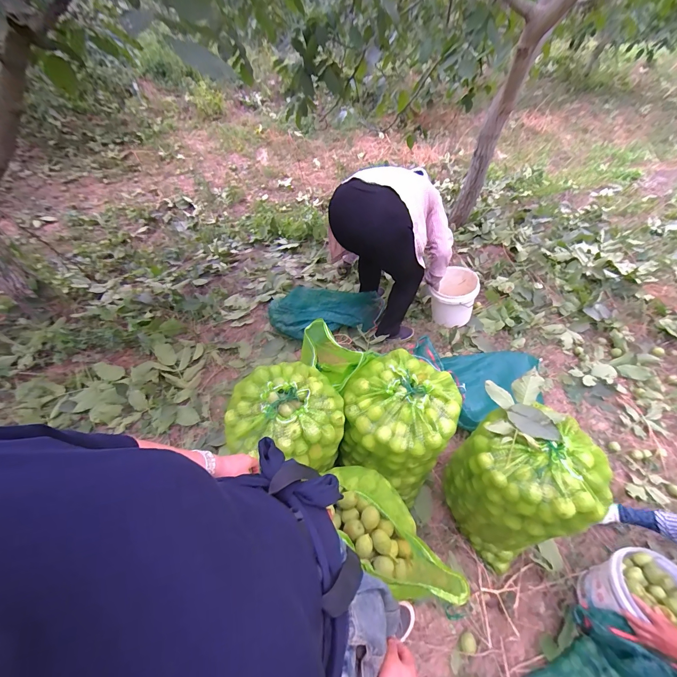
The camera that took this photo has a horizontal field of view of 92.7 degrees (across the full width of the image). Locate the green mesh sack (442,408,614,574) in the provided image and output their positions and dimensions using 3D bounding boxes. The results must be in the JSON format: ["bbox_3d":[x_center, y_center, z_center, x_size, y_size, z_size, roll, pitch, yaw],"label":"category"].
[{"bbox_3d":[0.535,0.502,1.061,0.312,0.598,0.340,14,57,10],"label":"green mesh sack"}]

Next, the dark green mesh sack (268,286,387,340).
[{"bbox_3d":[-0.063,-0.169,1.904,0.679,0.161,0.369,-7,51,-8],"label":"dark green mesh sack"}]

